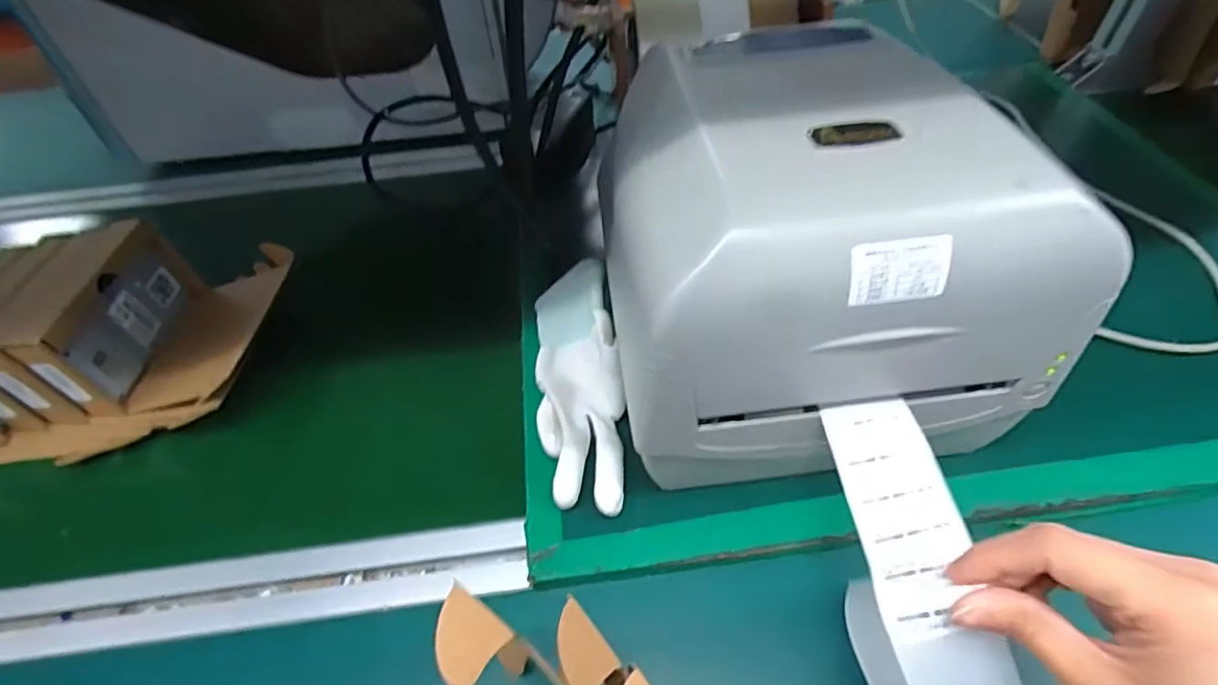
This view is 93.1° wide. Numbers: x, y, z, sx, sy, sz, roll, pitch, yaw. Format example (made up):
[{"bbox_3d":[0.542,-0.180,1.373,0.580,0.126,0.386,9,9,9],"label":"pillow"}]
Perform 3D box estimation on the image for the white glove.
[{"bbox_3d":[-0.020,0.019,0.391,0.055,0.026,0.198,-3,50,-4],"label":"white glove"}]

